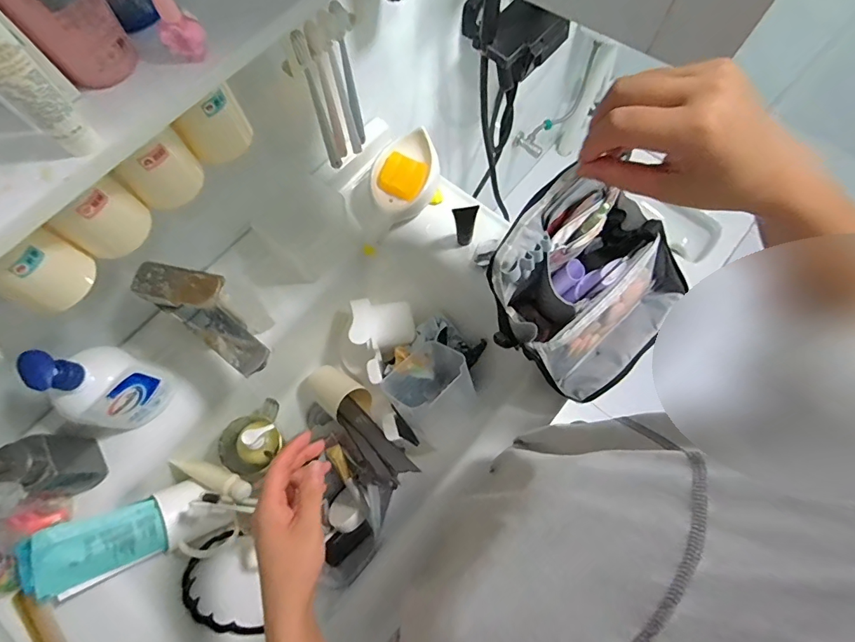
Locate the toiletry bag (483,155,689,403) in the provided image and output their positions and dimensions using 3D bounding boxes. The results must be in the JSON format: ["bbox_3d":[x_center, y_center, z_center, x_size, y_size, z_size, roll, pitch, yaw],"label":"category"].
[{"bbox_3d":[0.209,-0.045,0.547,0.197,0.194,0.233,43,76,14],"label":"toiletry bag"}]

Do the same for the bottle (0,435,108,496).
[{"bbox_3d":[-0.422,0.157,0.486,0.046,0.149,0.068,3,70,2],"label":"bottle"}]

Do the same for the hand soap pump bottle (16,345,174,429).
[{"bbox_3d":[-0.367,0.073,0.499,0.056,0.177,0.084,13,71,5],"label":"hand soap pump bottle"}]

